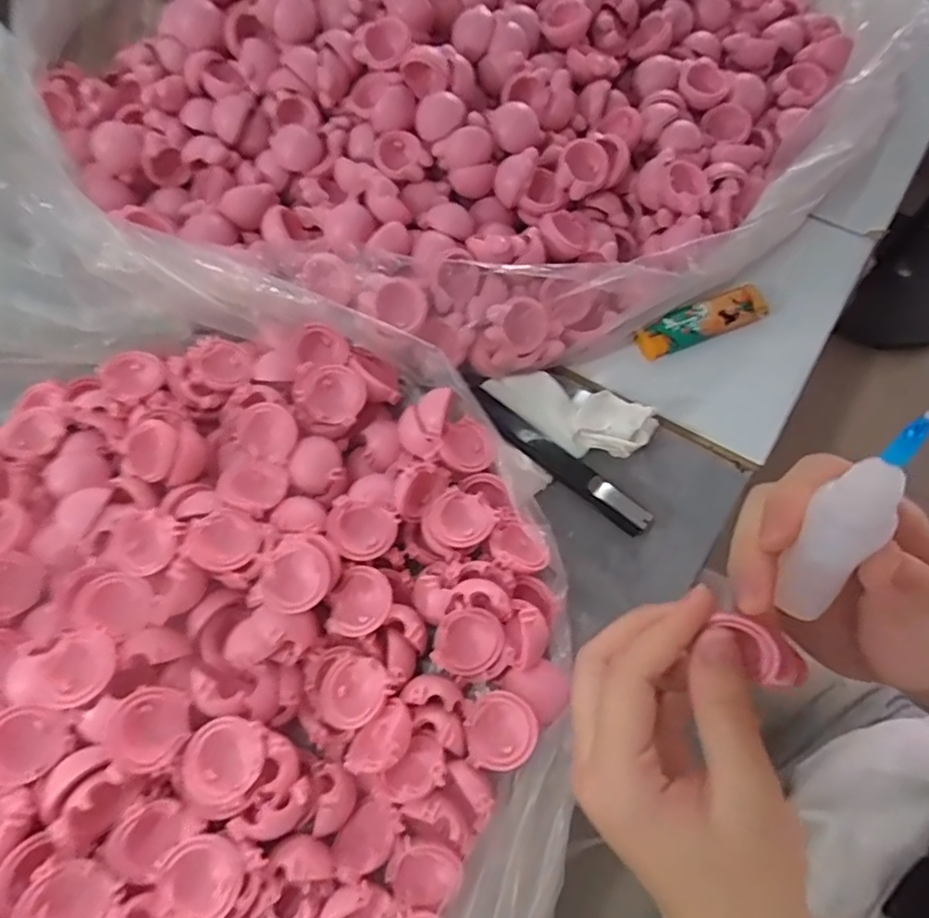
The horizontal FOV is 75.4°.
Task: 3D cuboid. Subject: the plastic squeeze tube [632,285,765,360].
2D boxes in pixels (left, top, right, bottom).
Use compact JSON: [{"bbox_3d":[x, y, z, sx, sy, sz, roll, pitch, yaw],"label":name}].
[{"bbox_3d":[0.139,-0.080,0.352,0.079,0.013,0.020,-19,65,-8],"label":"plastic squeeze tube"}]

